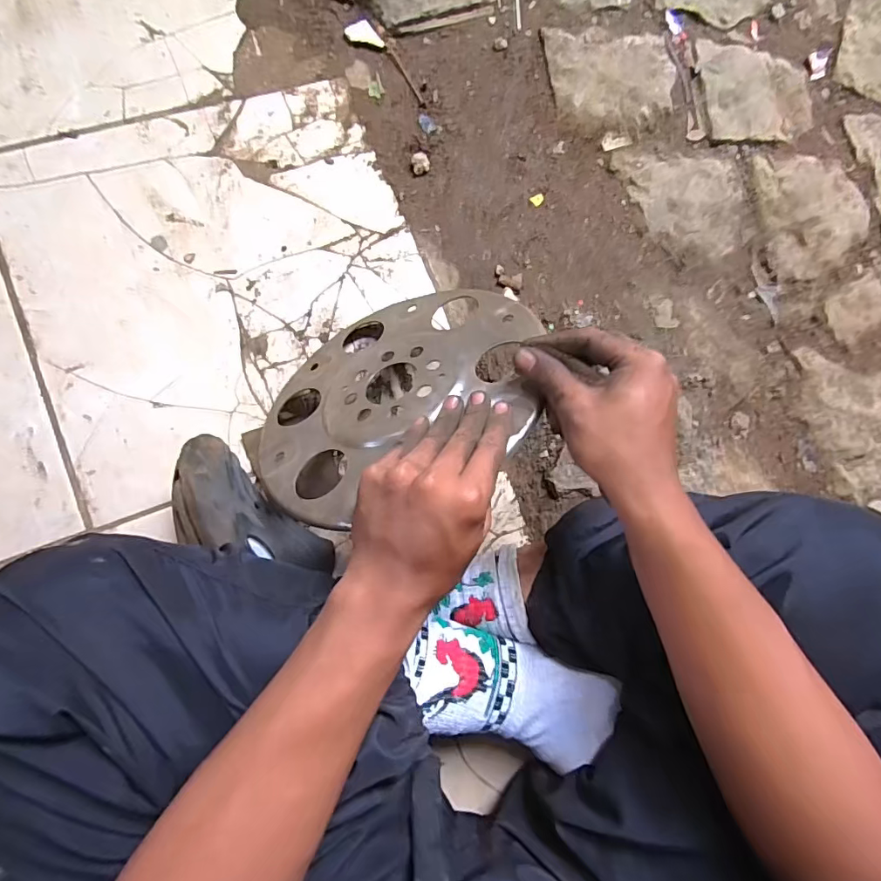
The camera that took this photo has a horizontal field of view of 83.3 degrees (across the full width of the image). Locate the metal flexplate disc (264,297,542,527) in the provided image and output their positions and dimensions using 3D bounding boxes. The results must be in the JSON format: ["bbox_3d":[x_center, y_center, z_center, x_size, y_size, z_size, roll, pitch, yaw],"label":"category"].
[{"bbox_3d":[-0.043,-0.047,0.432,0.252,0.014,0.259,-14,46,15],"label":"metal flexplate disc"}]

